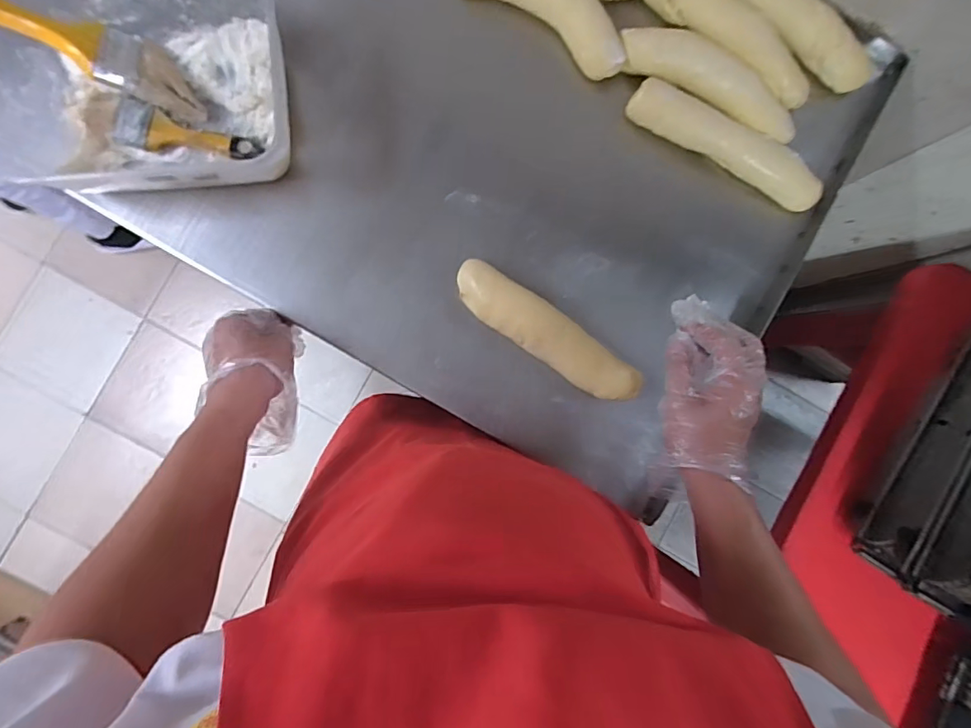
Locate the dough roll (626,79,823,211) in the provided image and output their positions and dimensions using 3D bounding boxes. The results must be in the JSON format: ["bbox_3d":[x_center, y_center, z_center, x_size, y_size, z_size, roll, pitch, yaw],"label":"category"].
[{"bbox_3d":[0.268,-0.241,0.555,0.232,0.034,0.045,27,87,-2],"label":"dough roll"}]

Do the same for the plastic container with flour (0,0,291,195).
[{"bbox_3d":[-0.333,-0.272,0.495,0.281,0.086,0.197,0,88,-3],"label":"plastic container with flour"}]

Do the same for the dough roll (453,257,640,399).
[{"bbox_3d":[0.068,-0.028,0.535,0.234,0.050,0.062,34,87,-1],"label":"dough roll"}]

